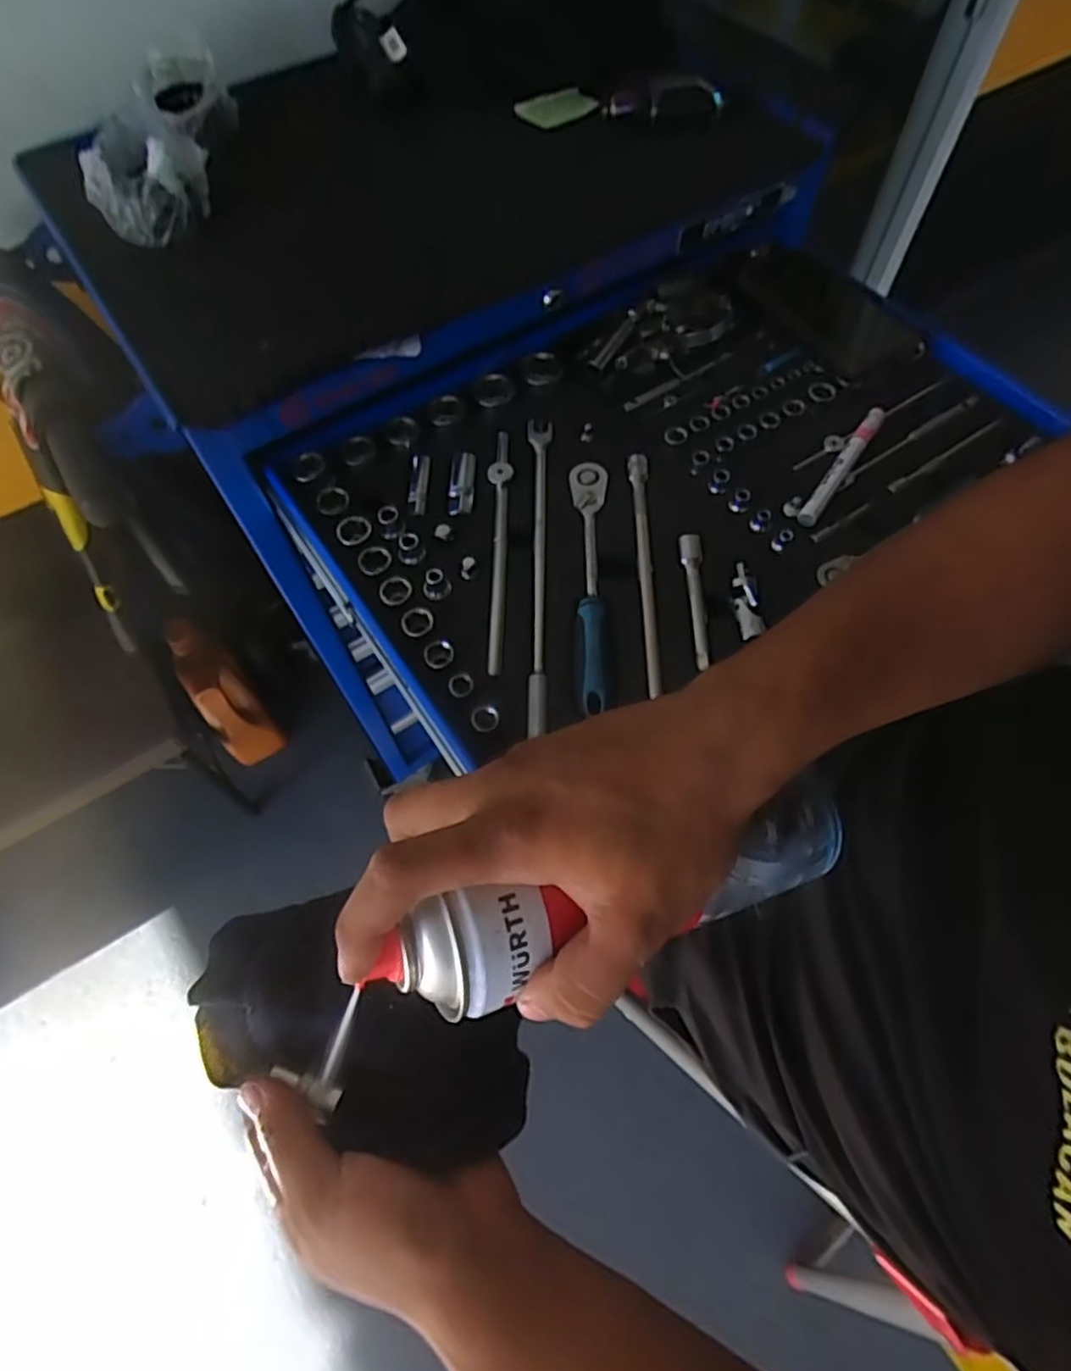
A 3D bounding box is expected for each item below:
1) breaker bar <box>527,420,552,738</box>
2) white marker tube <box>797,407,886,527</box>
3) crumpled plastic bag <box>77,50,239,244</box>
[{"bbox_3d":[0.004,-0.104,0.549,0.020,0.016,0.304,-1,64,1],"label":"breaker bar"},{"bbox_3d":[0.262,-0.187,0.577,0.016,0.018,0.143,33,69,16],"label":"white marker tube"},{"bbox_3d":[-0.353,-0.518,0.652,0.087,0.066,0.238,-4,64,0],"label":"crumpled plastic bag"}]

